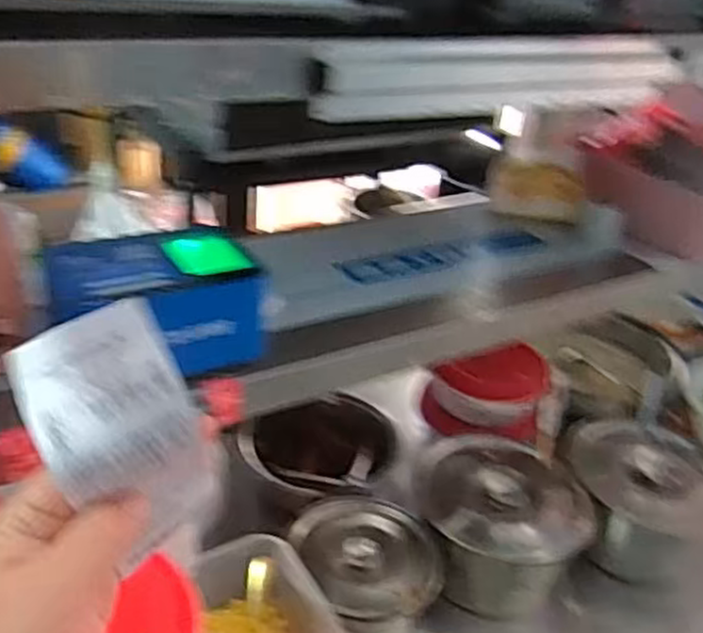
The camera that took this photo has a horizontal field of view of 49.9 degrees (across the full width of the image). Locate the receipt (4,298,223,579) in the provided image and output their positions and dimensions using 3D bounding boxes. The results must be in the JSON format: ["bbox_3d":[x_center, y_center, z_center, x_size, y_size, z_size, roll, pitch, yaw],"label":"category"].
[{"bbox_3d":[-0.096,0.051,0.319,0.074,0.096,0.061,-9,34,-26],"label":"receipt"}]

